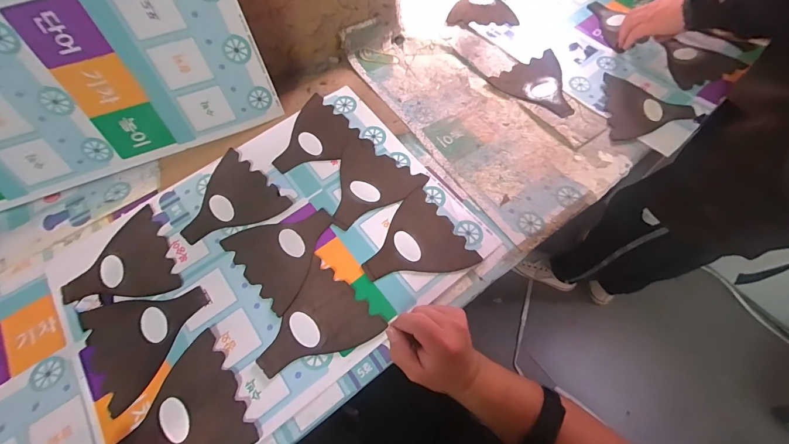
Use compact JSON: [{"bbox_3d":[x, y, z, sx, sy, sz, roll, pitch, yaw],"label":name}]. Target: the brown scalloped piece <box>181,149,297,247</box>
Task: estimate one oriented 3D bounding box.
[{"bbox_3d":[-0.251,-0.025,0.524,0.139,0.015,0.138,35,68,20],"label":"brown scalloped piece"}]

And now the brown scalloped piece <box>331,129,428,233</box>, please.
[{"bbox_3d":[-0.050,-0.058,0.544,0.146,0.009,0.143,36,70,15],"label":"brown scalloped piece"}]

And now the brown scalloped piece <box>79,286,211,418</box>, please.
[{"bbox_3d":[-0.319,0.138,0.454,0.145,0.008,0.144,-35,67,-14],"label":"brown scalloped piece"}]

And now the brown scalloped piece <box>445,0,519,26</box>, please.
[{"bbox_3d":[0.186,-0.474,0.755,0.145,0.010,0.132,-1,61,2],"label":"brown scalloped piece"}]

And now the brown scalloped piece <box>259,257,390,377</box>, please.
[{"bbox_3d":[-0.102,0.138,0.446,0.128,0.006,0.140,37,69,16],"label":"brown scalloped piece"}]

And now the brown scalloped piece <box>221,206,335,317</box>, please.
[{"bbox_3d":[-0.154,0.033,0.505,0.142,0.010,0.139,40,70,21],"label":"brown scalloped piece"}]

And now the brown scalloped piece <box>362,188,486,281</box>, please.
[{"bbox_3d":[0.025,0.036,0.492,0.138,0.006,0.137,-33,65,-15],"label":"brown scalloped piece"}]

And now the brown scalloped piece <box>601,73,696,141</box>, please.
[{"bbox_3d":[0.439,-0.196,0.604,0.140,0.011,0.151,7,62,7],"label":"brown scalloped piece"}]

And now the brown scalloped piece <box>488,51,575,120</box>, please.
[{"bbox_3d":[0.265,-0.241,0.631,0.132,0.014,0.139,-25,63,-11],"label":"brown scalloped piece"}]

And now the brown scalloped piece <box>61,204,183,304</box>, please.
[{"bbox_3d":[-0.390,0.064,0.493,0.140,0.007,0.141,-29,70,-10],"label":"brown scalloped piece"}]

